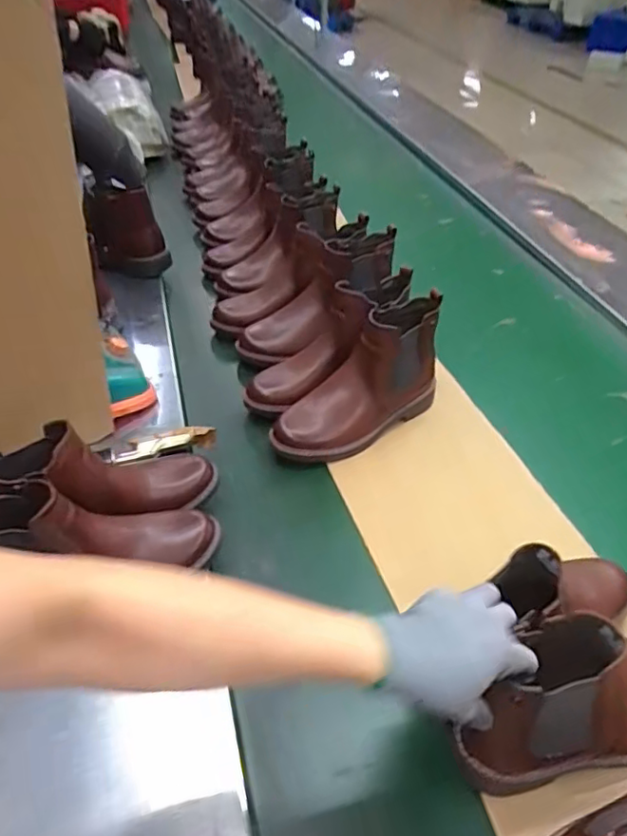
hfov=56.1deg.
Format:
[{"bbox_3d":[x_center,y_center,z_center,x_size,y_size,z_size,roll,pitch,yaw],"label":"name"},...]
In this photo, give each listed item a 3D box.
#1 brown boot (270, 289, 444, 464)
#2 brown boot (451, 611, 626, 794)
[{"bbox_3d":[0.062,-0.042,0.808,0.251,0.171,0.091,-27,50,-26],"label":"brown boot"},{"bbox_3d":[0.245,0.231,0.499,0.245,0.144,0.082,-10,44,-9],"label":"brown boot"}]

